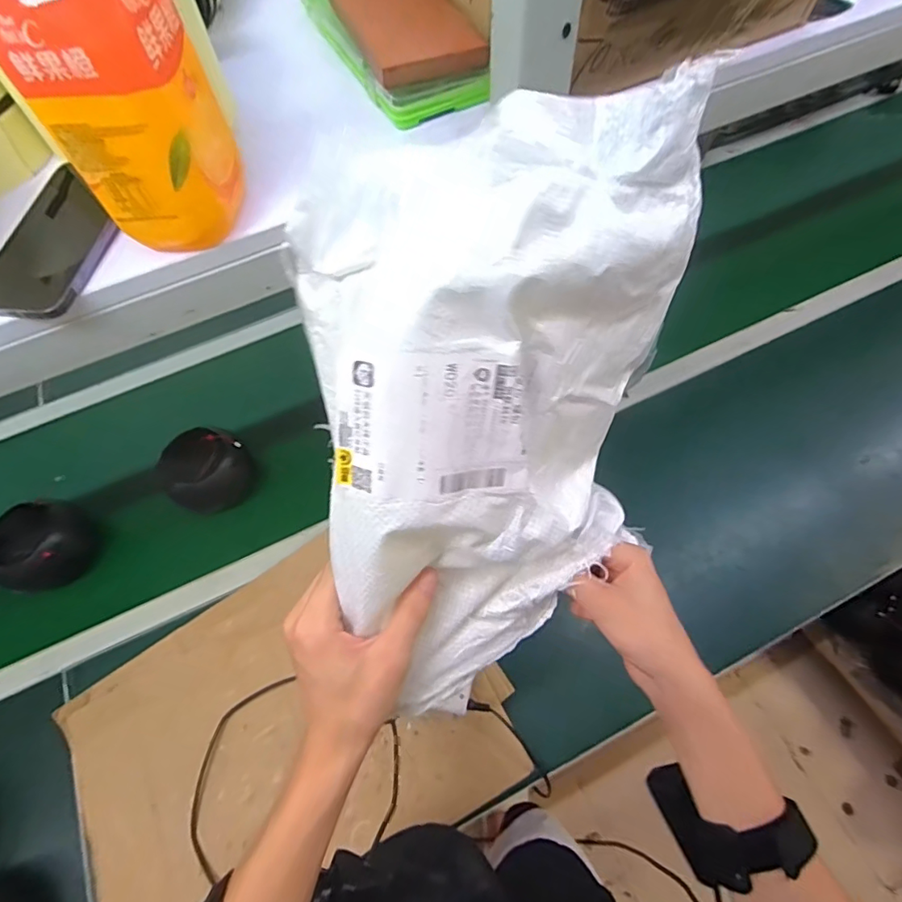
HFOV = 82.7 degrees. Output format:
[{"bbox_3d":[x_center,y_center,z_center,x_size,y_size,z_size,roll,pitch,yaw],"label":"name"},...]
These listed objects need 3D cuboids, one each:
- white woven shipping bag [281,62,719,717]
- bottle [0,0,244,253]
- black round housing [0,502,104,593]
[{"bbox_3d":[0.030,0.000,0.311,0.201,0.350,0.075,-17,34,-15],"label":"white woven shipping bag"},{"bbox_3d":[-0.191,-0.216,0.287,0.074,0.187,0.071,-6,63,0],"label":"bottle"},{"bbox_3d":[-0.604,0.138,0.764,0.123,0.099,0.138,31,69,17],"label":"black round housing"}]

